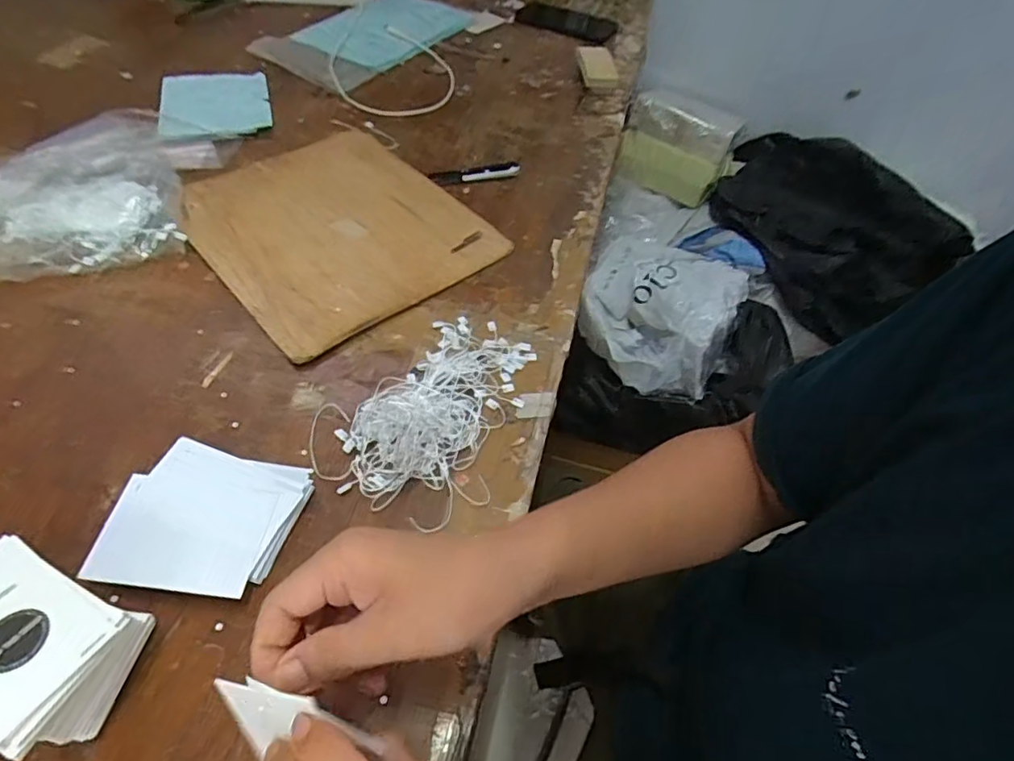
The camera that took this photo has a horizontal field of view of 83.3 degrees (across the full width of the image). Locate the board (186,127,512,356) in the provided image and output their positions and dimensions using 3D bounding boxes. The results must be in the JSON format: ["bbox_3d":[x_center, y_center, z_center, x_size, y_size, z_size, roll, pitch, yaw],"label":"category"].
[{"bbox_3d":[-0.179,-0.166,0.586,0.246,0.008,0.294,-35,62,-26],"label":"board"}]

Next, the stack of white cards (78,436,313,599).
[{"bbox_3d":[-0.198,0.091,0.378,0.114,0.018,0.097,7,53,2],"label":"stack of white cards"}]

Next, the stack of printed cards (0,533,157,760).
[{"bbox_3d":[-0.250,0.143,0.304,0.097,0.063,0.075,20,54,12],"label":"stack of printed cards"}]

